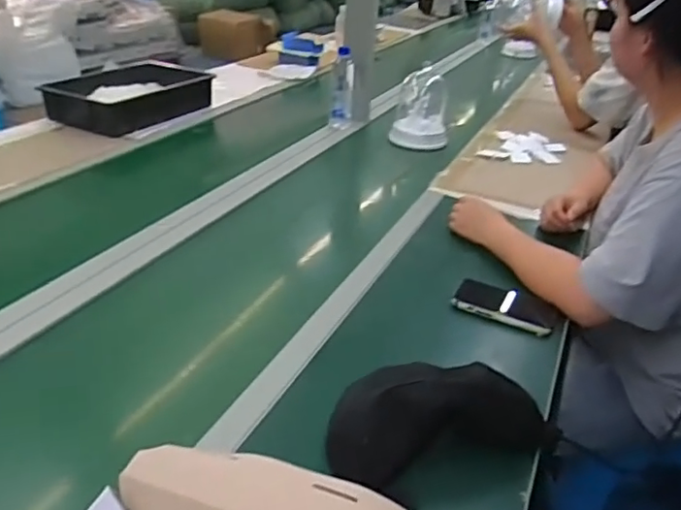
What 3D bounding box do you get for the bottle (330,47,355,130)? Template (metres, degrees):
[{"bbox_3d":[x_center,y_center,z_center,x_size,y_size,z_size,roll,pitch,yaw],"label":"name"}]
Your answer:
[{"bbox_3d":[0.007,-0.434,1.587,0.064,0.225,0.061,3,29,-2],"label":"bottle"}]

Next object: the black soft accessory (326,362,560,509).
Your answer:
[{"bbox_3d":[0.116,0.173,0.649,0.258,0.109,0.120,-12,33,-27],"label":"black soft accessory"}]

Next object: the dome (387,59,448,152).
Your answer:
[{"bbox_3d":[0.218,-0.394,1.574,0.145,0.208,0.148,8,30,7],"label":"dome"}]

